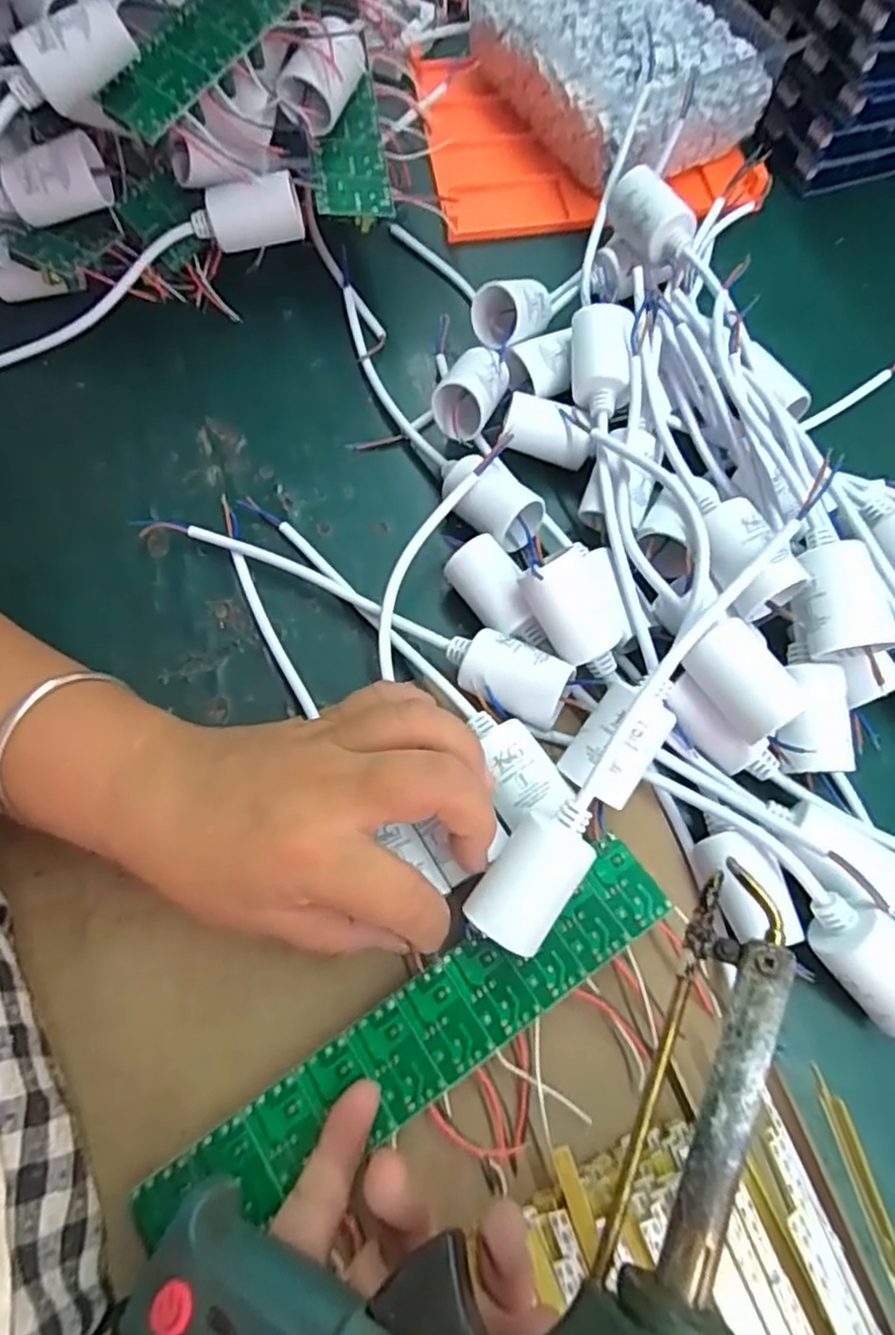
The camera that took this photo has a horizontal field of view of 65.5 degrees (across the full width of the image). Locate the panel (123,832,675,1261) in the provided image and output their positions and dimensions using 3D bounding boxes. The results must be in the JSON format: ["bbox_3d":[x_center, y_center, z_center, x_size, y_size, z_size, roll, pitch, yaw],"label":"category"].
[{"bbox_3d":[-0.010,0.130,0.244,0.199,0.005,0.037,-29,71,-11],"label":"panel"}]

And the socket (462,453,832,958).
[{"bbox_3d":[0.075,0.008,0.253,0.028,0.039,0.206,33,72,12],"label":"socket"}]

